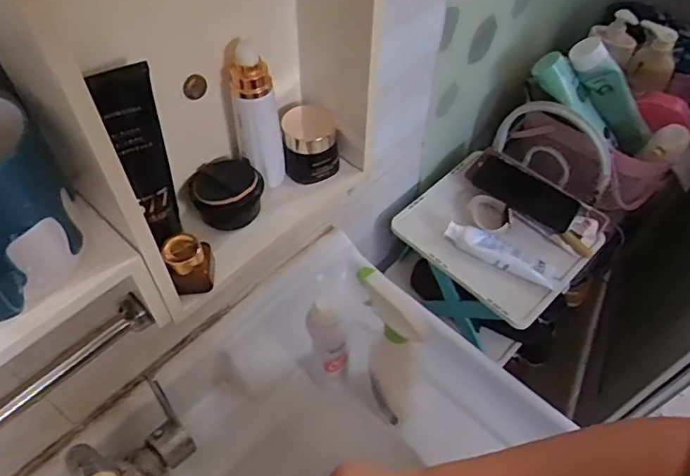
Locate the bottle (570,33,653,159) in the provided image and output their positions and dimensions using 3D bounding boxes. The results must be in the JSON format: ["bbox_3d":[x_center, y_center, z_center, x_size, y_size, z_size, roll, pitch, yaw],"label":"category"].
[{"bbox_3d":[0.412,-0.215,0.822,0.059,0.220,0.052,-15,38,44],"label":"bottle"}]

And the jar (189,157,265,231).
[{"bbox_3d":[-0.107,-0.043,0.480,0.060,0.041,0.057,1,53,-1],"label":"jar"}]

